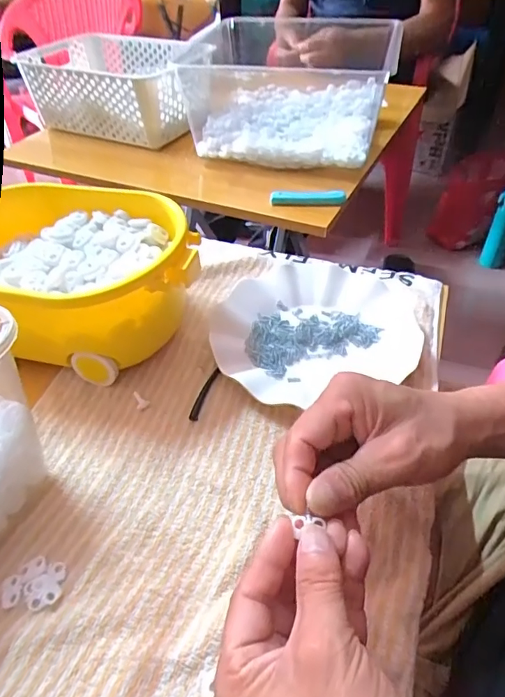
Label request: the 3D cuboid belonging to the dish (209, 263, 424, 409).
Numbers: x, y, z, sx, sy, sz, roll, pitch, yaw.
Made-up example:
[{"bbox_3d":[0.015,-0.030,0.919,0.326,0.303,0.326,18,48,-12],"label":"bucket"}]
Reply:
[{"bbox_3d":[0.056,-0.022,0.438,0.188,0.022,0.158,-18,47,-15],"label":"dish"}]

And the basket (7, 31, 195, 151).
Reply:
[{"bbox_3d":[-0.230,-0.457,0.833,0.312,0.111,0.213,22,50,24],"label":"basket"}]

